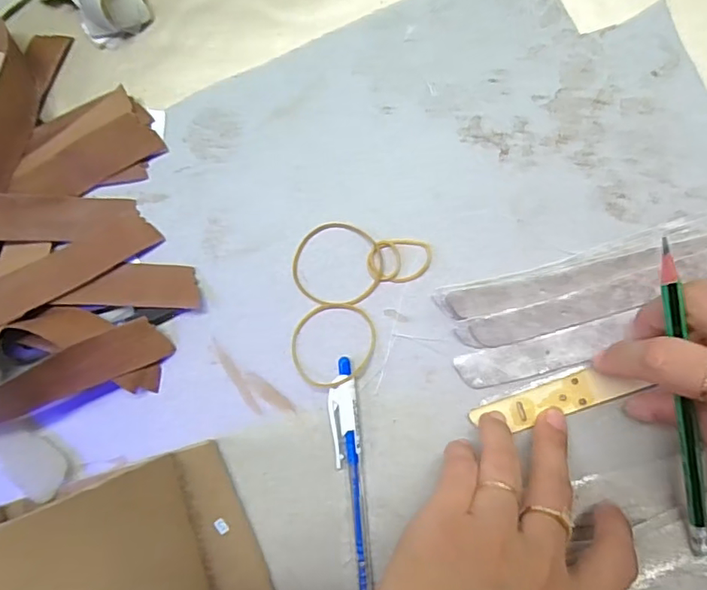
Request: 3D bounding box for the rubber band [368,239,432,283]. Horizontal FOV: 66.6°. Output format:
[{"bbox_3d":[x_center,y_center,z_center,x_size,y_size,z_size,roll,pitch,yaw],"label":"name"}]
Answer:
[{"bbox_3d":[0.024,-0.018,0.284,0.033,0.004,0.023,3,87,6],"label":"rubber band"}]

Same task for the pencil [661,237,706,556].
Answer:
[{"bbox_3d":[0.143,0.049,0.232,0.007,0.006,0.149,-13,102,4],"label":"pencil"}]

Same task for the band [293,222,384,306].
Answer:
[{"bbox_3d":[-0.009,-0.017,0.287,0.048,0.004,0.045,0,86,5],"label":"band"}]

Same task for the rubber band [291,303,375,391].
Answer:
[{"bbox_3d":[-0.011,0.026,0.283,0.046,0.007,0.042,0,86,5],"label":"rubber band"}]

